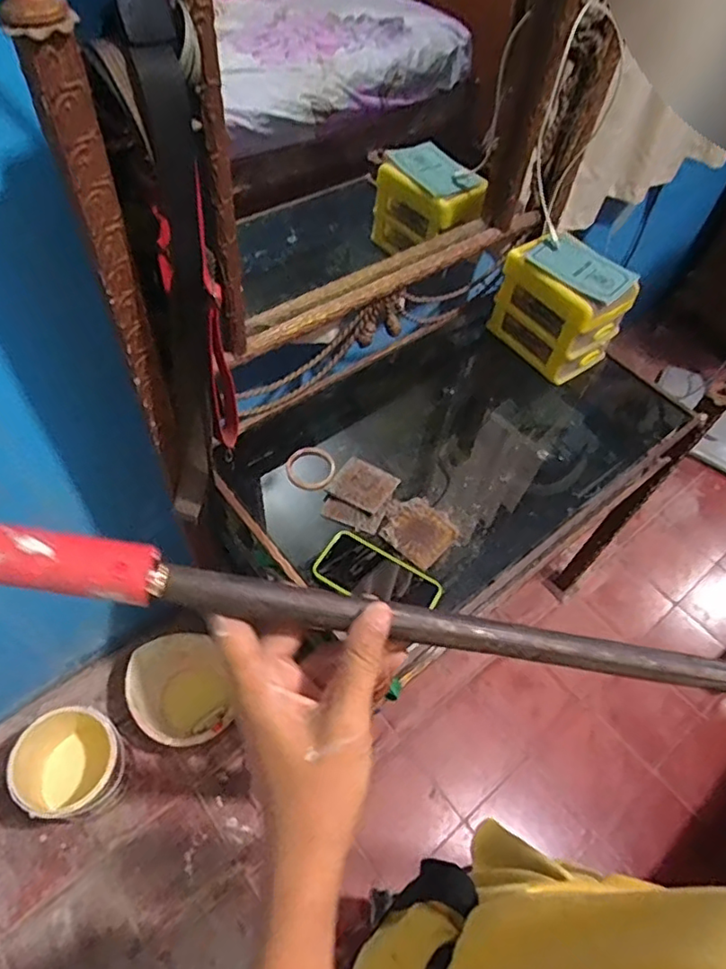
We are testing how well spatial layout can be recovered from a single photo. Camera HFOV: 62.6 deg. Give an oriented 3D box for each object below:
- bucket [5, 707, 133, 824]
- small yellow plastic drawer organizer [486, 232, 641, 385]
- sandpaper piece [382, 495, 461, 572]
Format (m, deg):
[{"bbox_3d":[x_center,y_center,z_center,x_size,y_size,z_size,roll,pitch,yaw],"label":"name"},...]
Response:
[{"bbox_3d":[-0.560,0.547,1.160,0.195,0.170,0.180,2,55,-3],"label":"bucket"},{"bbox_3d":[0.322,-0.293,0.987,0.118,0.161,0.184,-33,64,-24],"label":"small yellow plastic drawer organizer"},{"bbox_3d":[0.078,0.062,0.813,0.088,0.010,0.083,42,63,16],"label":"sandpaper piece"}]

